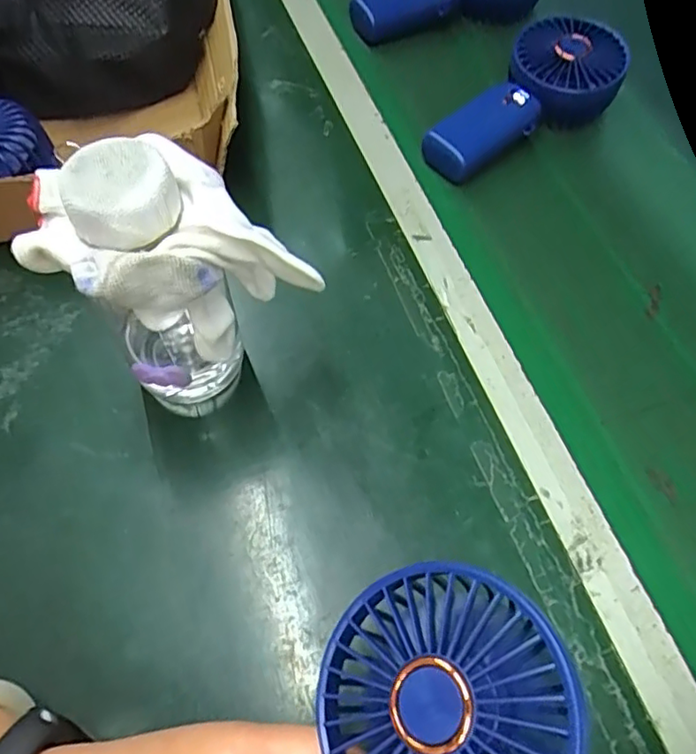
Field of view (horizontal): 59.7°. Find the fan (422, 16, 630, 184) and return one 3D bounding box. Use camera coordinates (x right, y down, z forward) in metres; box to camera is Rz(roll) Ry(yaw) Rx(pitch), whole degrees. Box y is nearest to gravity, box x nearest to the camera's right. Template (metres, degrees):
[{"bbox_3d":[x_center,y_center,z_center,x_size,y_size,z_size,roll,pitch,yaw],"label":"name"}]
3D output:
[{"bbox_3d":[0.144,-0.212,0.473,0.082,0.055,0.178,36,65,17],"label":"fan"}]

